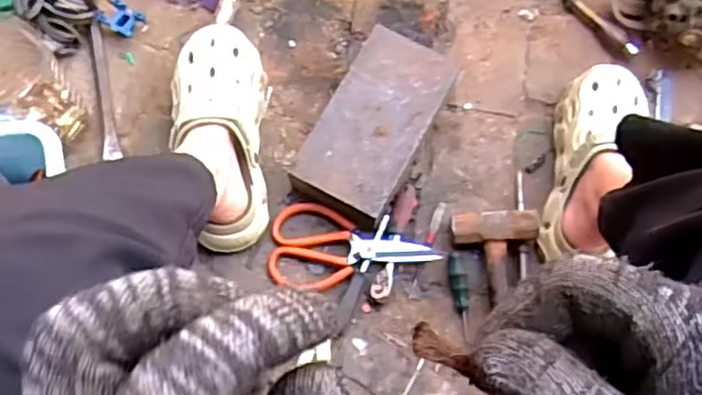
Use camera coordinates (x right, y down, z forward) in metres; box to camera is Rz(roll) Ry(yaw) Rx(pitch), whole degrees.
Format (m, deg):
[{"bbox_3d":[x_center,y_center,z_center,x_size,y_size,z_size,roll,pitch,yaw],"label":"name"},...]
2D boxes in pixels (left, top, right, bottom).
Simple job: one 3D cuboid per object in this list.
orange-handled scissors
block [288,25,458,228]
[{"bbox_3d":[0.002,0.061,0.771,0.190,0.020,0.095,7,73,1],"label":"orange-handled scissors"},{"bbox_3d":[0.029,-0.085,0.782,0.116,0.050,0.215,28,75,7],"label":"block"}]

